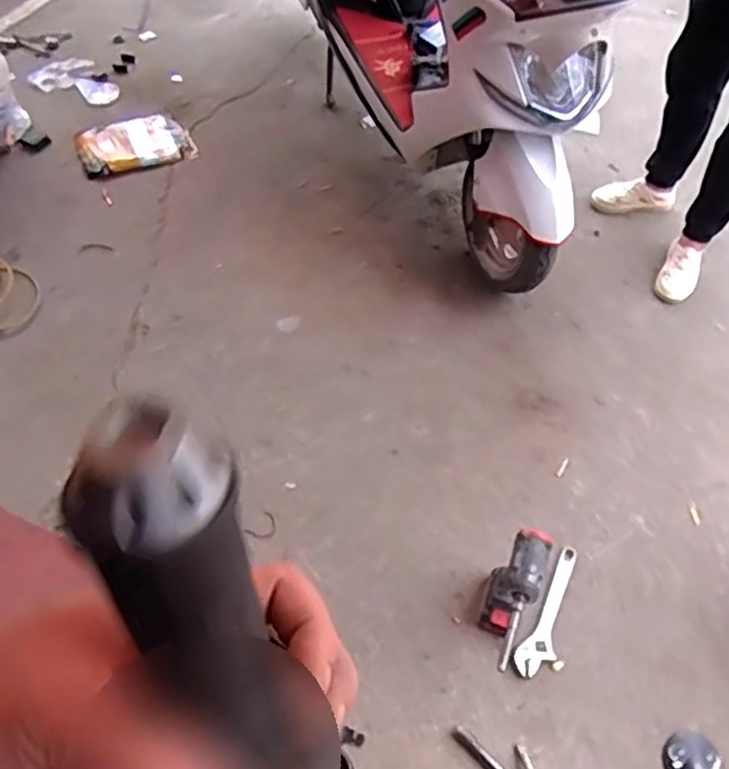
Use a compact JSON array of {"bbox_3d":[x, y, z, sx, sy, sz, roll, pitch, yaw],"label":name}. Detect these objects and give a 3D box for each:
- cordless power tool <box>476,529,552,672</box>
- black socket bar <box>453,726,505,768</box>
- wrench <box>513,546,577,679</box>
[{"bbox_3d":[0.259,0.411,1.262,0.074,0.226,0.237,20,57,9],"label":"cordless power tool"},{"bbox_3d":[0.233,0.682,1.233,0.182,0.020,0.024,40,62,20],"label":"black socket bar"},{"bbox_3d":[0.376,0.450,1.378,0.065,0.012,0.279,29,59,14],"label":"wrench"}]

